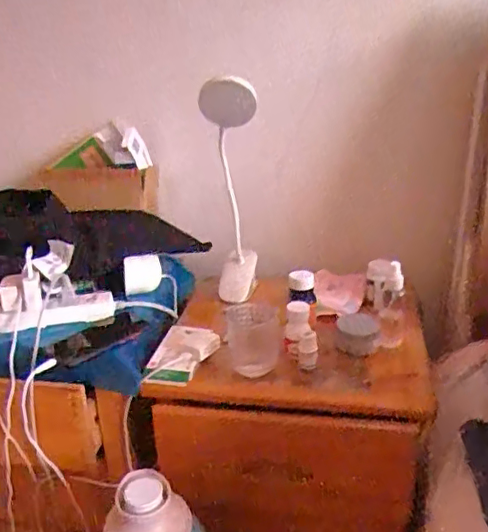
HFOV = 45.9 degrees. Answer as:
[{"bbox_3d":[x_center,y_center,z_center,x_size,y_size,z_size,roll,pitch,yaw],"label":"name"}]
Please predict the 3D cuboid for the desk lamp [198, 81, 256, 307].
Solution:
[{"bbox_3d":[-0.026,-0.122,1.030,0.098,0.406,0.145,0,23,-1],"label":"desk lamp"}]

